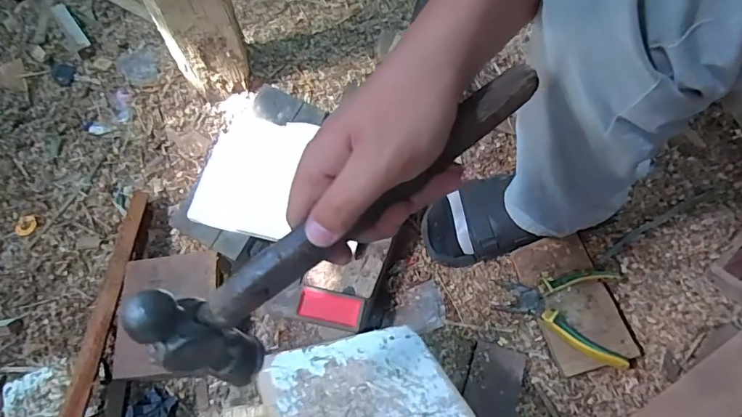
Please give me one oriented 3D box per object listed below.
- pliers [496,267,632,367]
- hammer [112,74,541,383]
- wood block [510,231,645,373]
[{"bbox_3d":[0.244,0.123,0.580,0.155,0.028,0.123,12,66,8],"label":"pliers"},{"bbox_3d":[-0.011,0.011,0.275,0.272,0.095,0.047,-37,66,1],"label":"hammer"},{"bbox_3d":[0.263,0.118,0.587,0.102,0.025,0.171,-14,65,-4],"label":"wood block"}]

